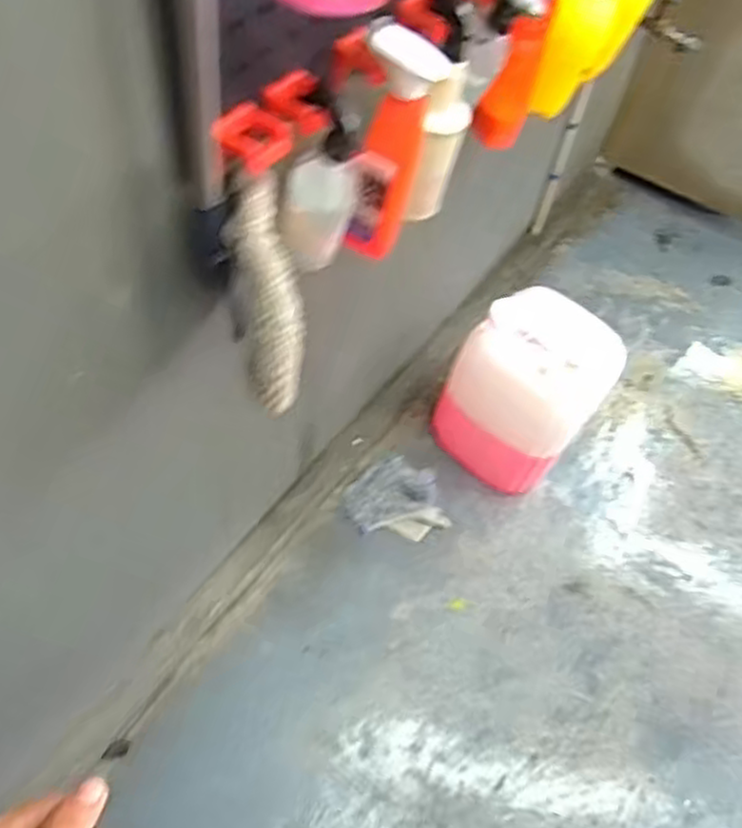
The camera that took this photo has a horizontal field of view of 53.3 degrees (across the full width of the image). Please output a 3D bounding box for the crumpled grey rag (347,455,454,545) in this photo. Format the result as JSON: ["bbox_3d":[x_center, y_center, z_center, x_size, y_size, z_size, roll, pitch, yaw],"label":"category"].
[{"bbox_3d":[0.060,0.191,1.602,0.197,0.084,0.204,-37,68,-27],"label":"crumpled grey rag"}]

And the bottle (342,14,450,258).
[{"bbox_3d":[0.024,-0.302,0.868,0.090,0.273,0.074,16,56,3],"label":"bottle"}]

